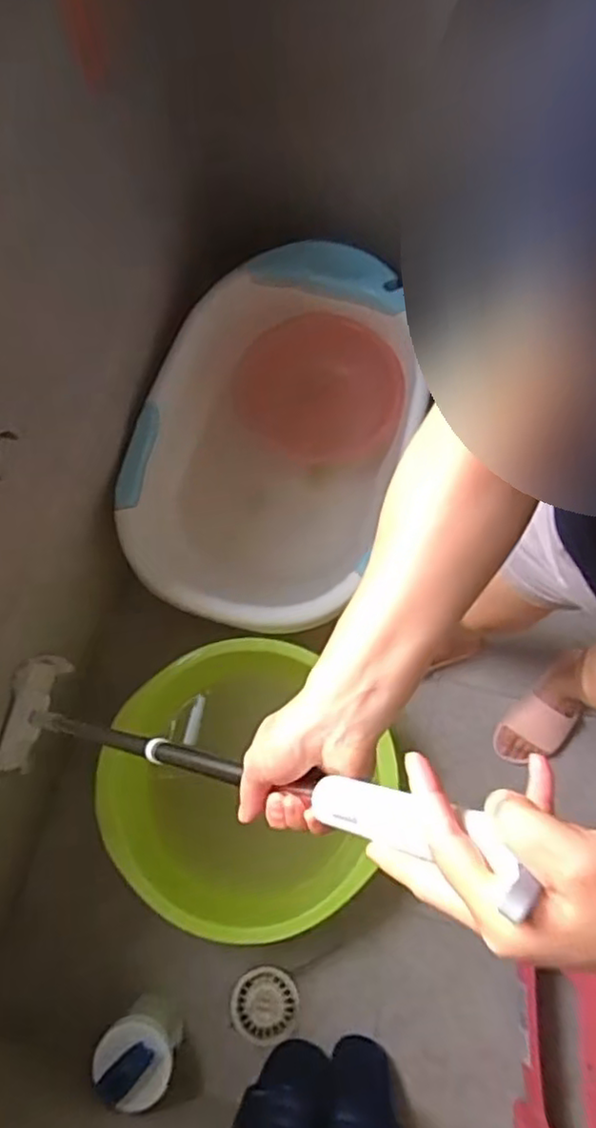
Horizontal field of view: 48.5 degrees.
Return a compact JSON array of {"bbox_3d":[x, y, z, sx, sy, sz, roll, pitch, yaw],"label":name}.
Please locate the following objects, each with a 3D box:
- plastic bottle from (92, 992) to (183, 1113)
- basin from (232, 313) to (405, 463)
[{"bbox_3d":[-0.239,0.746,1.012,0.105,0.140,0.119,-40,75,-10],"label":"plastic bottle"},{"bbox_3d":[0.052,-0.353,1.344,0.318,0.075,0.319,-1,72,2],"label":"basin"}]

